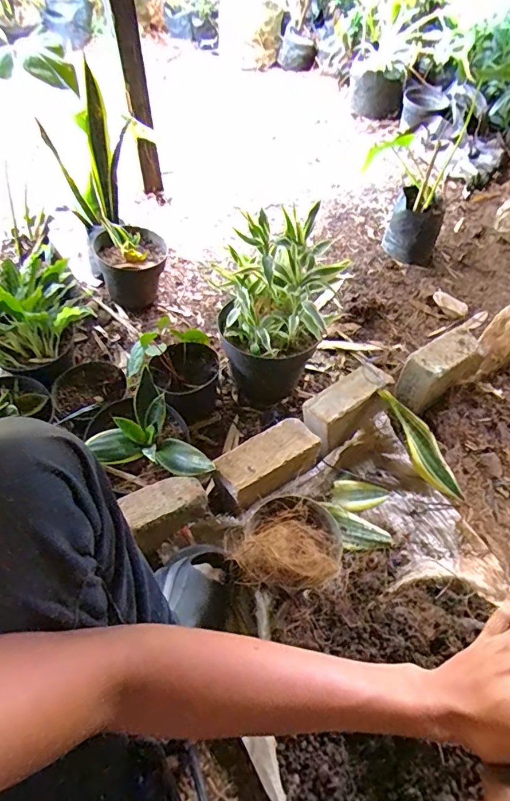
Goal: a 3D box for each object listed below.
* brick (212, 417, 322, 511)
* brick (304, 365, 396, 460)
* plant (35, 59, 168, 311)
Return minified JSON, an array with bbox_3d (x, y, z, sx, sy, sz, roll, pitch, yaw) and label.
[{"bbox_3d":[0.022,0.107,0.806,0.178,0.059,0.088,-28,57,-20],"label":"brick"},{"bbox_3d":[0.177,0.009,0.896,0.191,0.066,0.090,-33,58,-22],"label":"brick"},{"bbox_3d":[-0.344,-0.461,1.126,0.194,0.491,0.200,-17,53,-12],"label":"plant"}]

